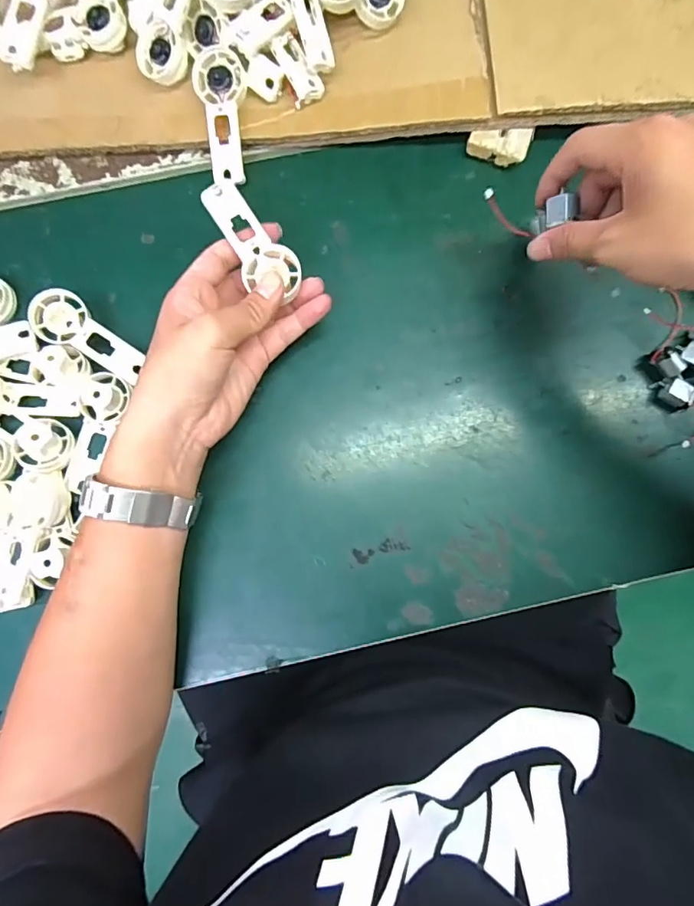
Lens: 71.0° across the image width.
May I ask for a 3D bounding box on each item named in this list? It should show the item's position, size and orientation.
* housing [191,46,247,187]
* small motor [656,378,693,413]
[{"bbox_3d":[-0.097,-0.264,0.382,0.037,0.011,0.097,-4,99,1],"label":"housing"},{"bbox_3d":[0.259,-0.046,0.382,0.020,0.015,0.021,-42,85,-6],"label":"small motor"}]

